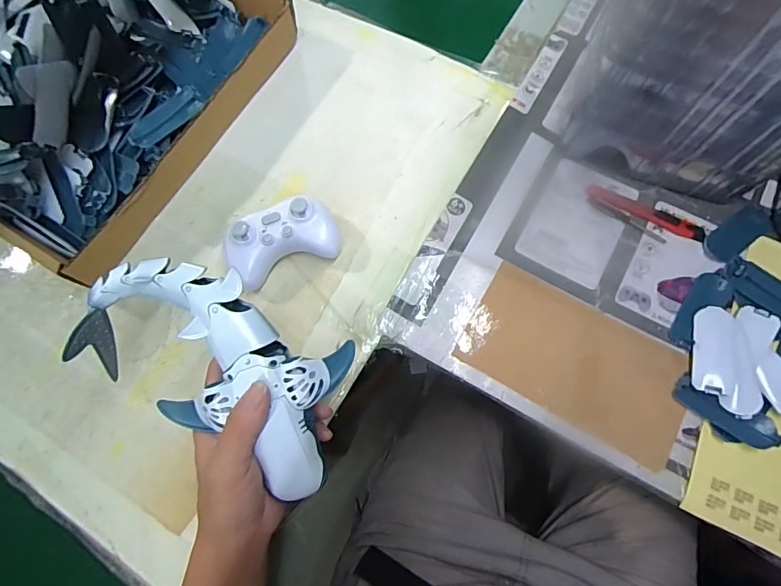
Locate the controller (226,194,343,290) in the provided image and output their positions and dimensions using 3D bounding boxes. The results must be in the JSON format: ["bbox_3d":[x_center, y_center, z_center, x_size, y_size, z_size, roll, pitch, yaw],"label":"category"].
[{"bbox_3d":[-0.106,-0.052,0.444,0.108,0.047,0.057,-24,73,-6],"label":"controller"}]

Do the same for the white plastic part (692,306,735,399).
[{"bbox_3d":[0.303,0.052,0.421,0.035,0.005,0.084,15,73,7],"label":"white plastic part"}]

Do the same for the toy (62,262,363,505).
[{"bbox_3d":[-0.125,0.055,0.339,0.195,0.081,0.113,28,75,11],"label":"toy"}]

